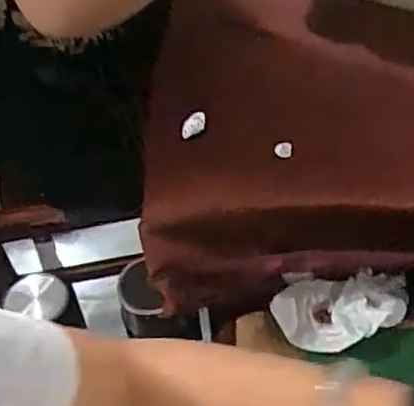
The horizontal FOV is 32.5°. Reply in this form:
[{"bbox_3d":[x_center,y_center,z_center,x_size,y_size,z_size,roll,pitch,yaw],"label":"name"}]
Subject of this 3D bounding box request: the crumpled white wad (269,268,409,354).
[{"bbox_3d":[0.098,0.079,0.510,0.101,0.030,0.052,-5,47,1],"label":"crumpled white wad"}]

